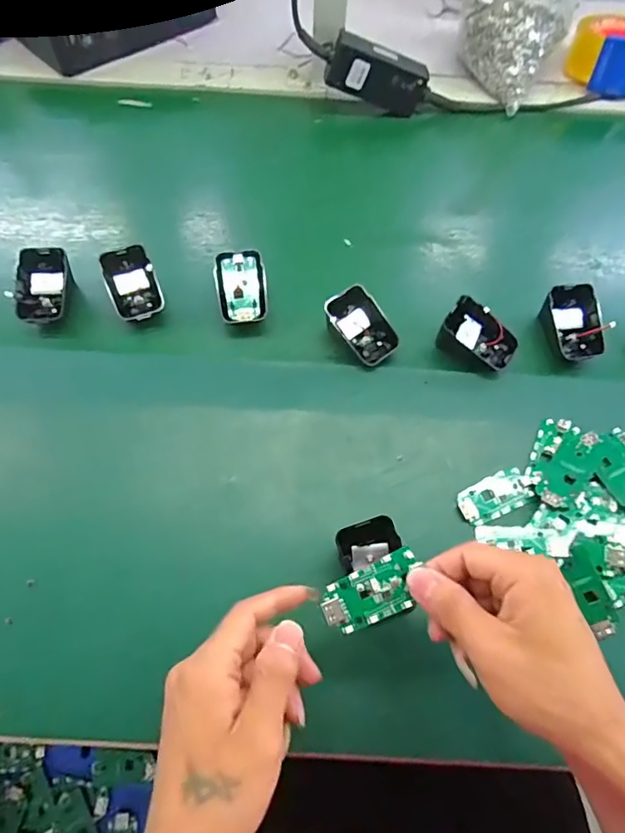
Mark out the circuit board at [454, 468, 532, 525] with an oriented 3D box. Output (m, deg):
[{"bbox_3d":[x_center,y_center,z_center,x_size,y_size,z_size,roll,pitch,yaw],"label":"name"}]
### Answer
[{"bbox_3d":[0.147,0.064,0.416,0.062,0.005,0.031,-23,64,-11],"label":"circuit board"}]

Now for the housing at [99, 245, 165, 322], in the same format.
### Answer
[{"bbox_3d":[-0.167,-0.121,0.485,0.046,0.039,0.067,-23,66,-11],"label":"housing"}]

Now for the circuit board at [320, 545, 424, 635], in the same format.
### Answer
[{"bbox_3d":[0.036,0.104,0.306,0.061,0.010,0.031,-22,66,-10],"label":"circuit board"}]

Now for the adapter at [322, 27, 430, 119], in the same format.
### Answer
[{"bbox_3d":[0.077,-0.400,0.608,0.117,0.053,0.034,11,62,-20],"label":"adapter"}]

